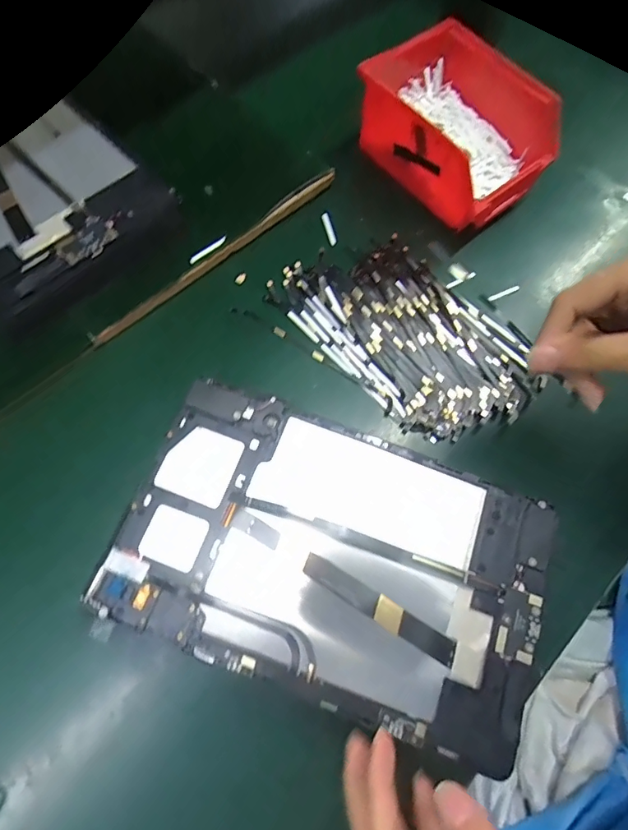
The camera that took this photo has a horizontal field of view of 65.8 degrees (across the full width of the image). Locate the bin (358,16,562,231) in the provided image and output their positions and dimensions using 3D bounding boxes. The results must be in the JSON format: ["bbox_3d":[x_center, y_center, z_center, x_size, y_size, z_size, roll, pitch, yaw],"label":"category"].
[{"bbox_3d":[0.111,-0.225,0.386,0.093,0.107,0.141,-33,68,-18],"label":"bin"}]

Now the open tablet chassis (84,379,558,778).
[{"bbox_3d":[0.013,0.080,0.280,0.232,0.012,0.149,20,70,4],"label":"open tablet chassis"}]

